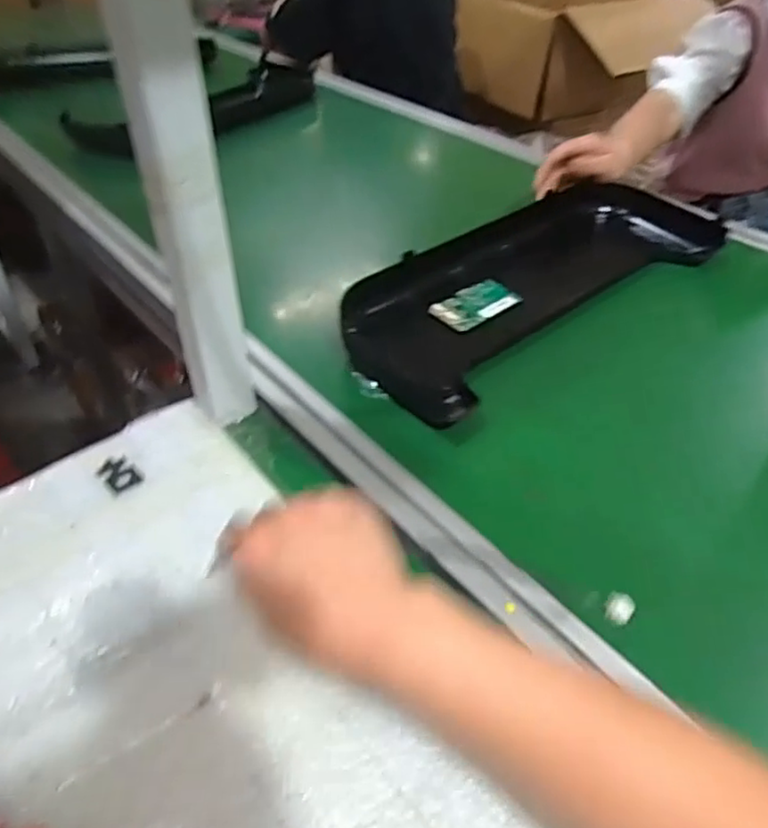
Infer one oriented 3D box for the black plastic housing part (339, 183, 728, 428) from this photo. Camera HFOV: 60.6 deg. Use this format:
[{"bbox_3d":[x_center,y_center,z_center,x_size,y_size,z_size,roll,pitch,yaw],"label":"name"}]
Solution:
[{"bbox_3d":[0.167,-0.154,0.735,0.481,0.063,0.196,-30,50,-30],"label":"black plastic housing part"}]

